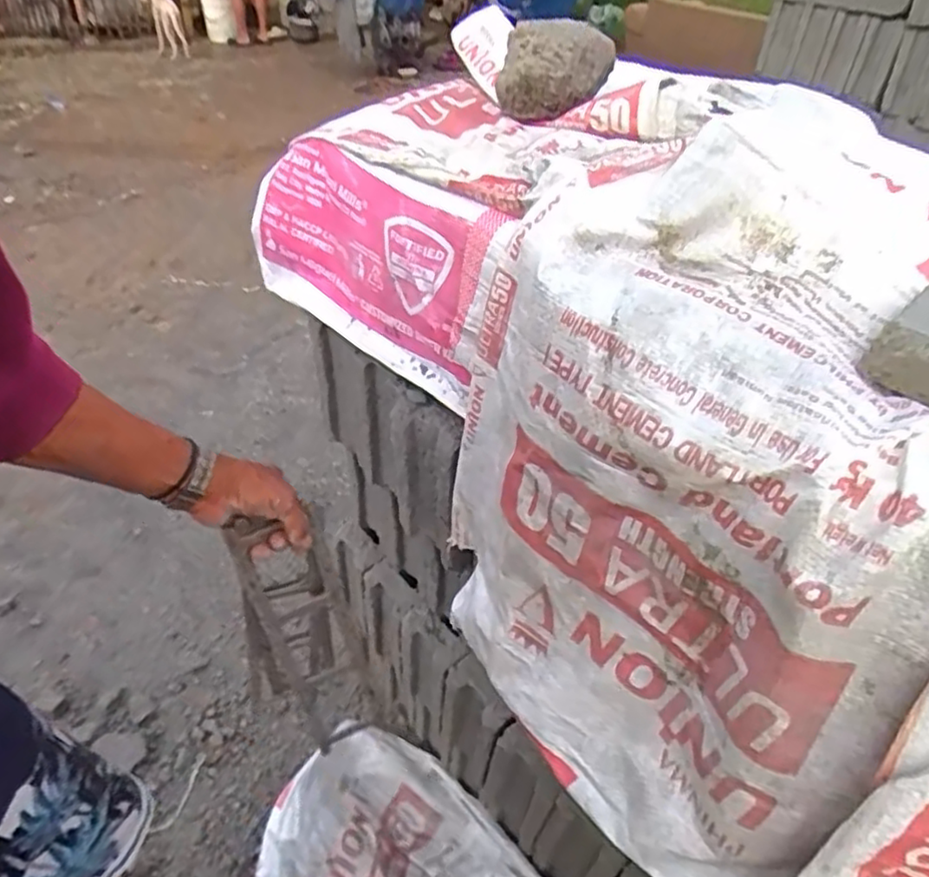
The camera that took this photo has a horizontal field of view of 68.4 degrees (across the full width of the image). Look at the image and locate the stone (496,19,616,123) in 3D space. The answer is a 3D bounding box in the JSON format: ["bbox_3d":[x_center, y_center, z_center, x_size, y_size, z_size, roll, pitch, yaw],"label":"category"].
[{"bbox_3d":[0.088,-0.352,0.656,0.104,0.073,0.093,6,40,4],"label":"stone"}]

